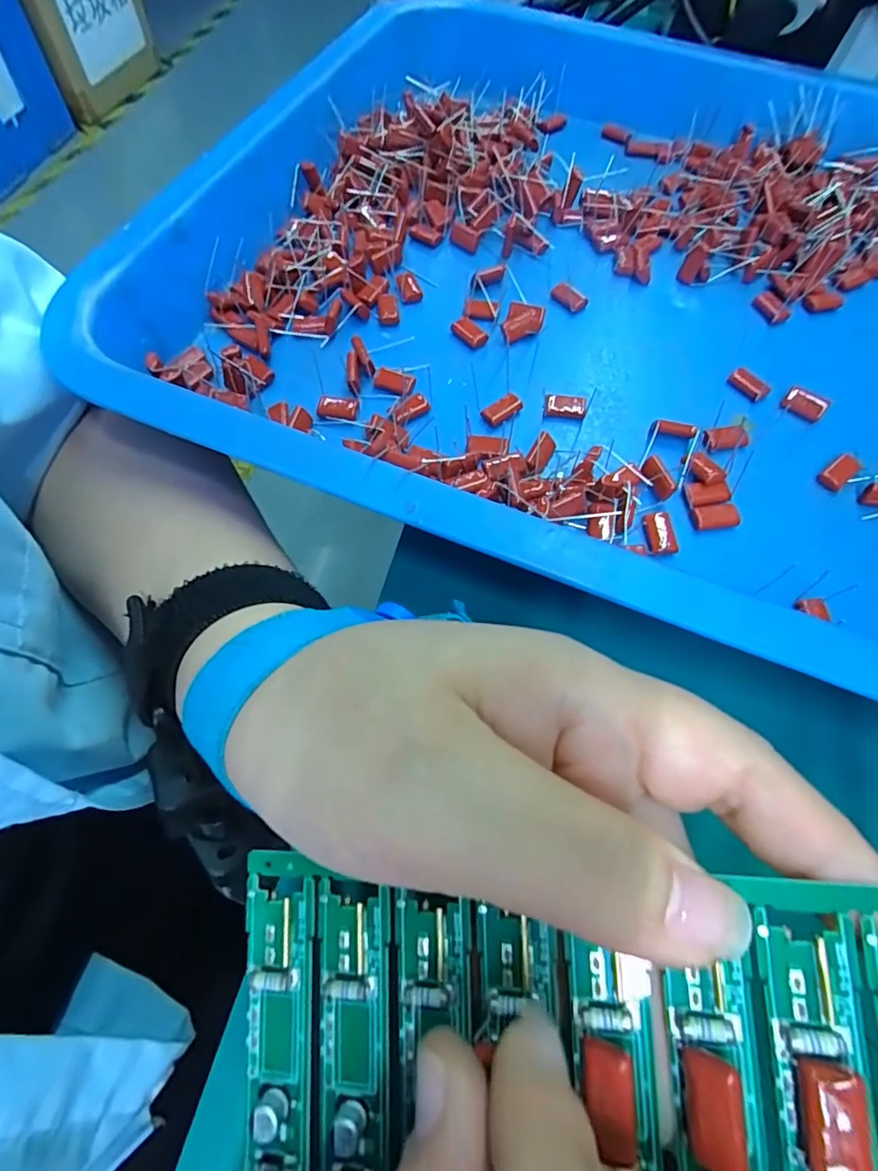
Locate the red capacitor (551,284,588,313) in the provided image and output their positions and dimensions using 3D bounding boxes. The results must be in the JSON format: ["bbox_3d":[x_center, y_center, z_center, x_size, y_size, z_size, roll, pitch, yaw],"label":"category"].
[{"bbox_3d":[0.058,-0.128,0.240,0.008,0.006,0.015,-38,71,-20],"label":"red capacitor"}]

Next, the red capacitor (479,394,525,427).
[{"bbox_3d":[0.025,-0.070,0.215,0.015,0.004,0.009,-34,70,-19],"label":"red capacitor"}]

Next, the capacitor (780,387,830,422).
[{"bbox_3d":[0.145,-0.071,0.214,0.016,0.009,0.007,33,65,12],"label":"capacitor"}]

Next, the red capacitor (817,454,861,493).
[{"bbox_3d":[0.151,-0.042,0.204,0.015,0.006,0.009,-36,71,-20],"label":"red capacitor"}]

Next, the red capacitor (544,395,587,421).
[{"bbox_3d":[0.050,-0.071,0.215,0.016,0.005,0.007,6,63,-1],"label":"red capacitor"}]

